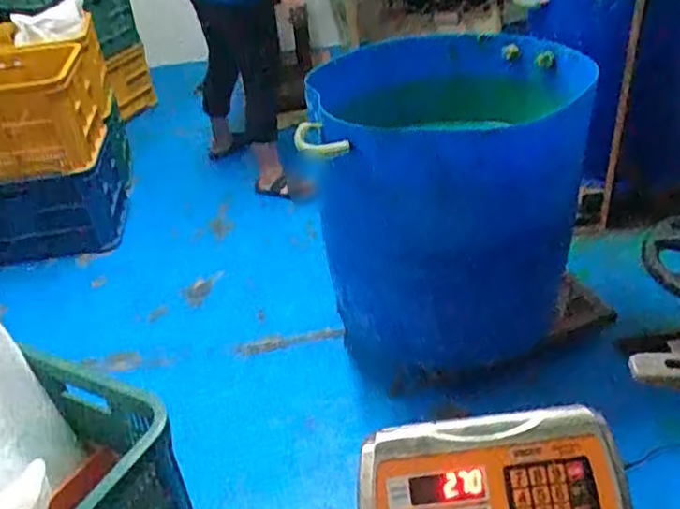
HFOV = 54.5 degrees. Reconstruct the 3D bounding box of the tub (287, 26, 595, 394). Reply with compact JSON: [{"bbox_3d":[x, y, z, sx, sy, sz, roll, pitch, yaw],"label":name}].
[{"bbox_3d":[0.253,-0.132,1.630,0.580,0.635,0.615,-4,35,3],"label":"tub"}]

